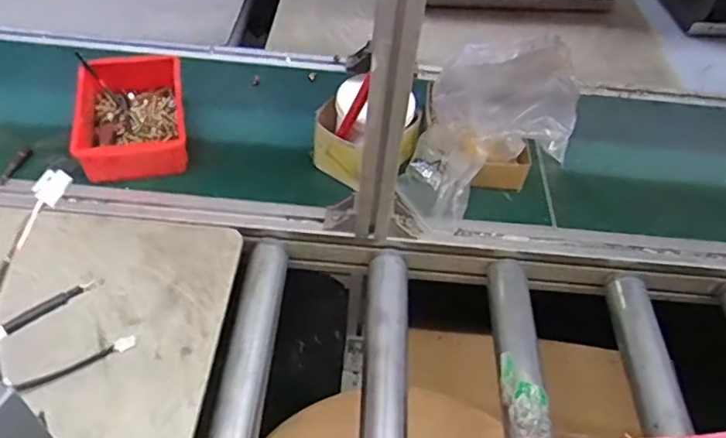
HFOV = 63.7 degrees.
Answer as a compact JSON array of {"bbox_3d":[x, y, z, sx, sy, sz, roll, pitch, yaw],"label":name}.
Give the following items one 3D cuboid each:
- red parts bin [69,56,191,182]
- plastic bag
[{"bbox_3d":[-0.312,-0.135,0.789,0.137,0.060,0.203,-8,49,-12],"label":"red parts bin"},{"bbox_3d":[0.174,-0.120,0.771,0.194,0.149,0.285,20,49,12],"label":"plastic bag"}]

